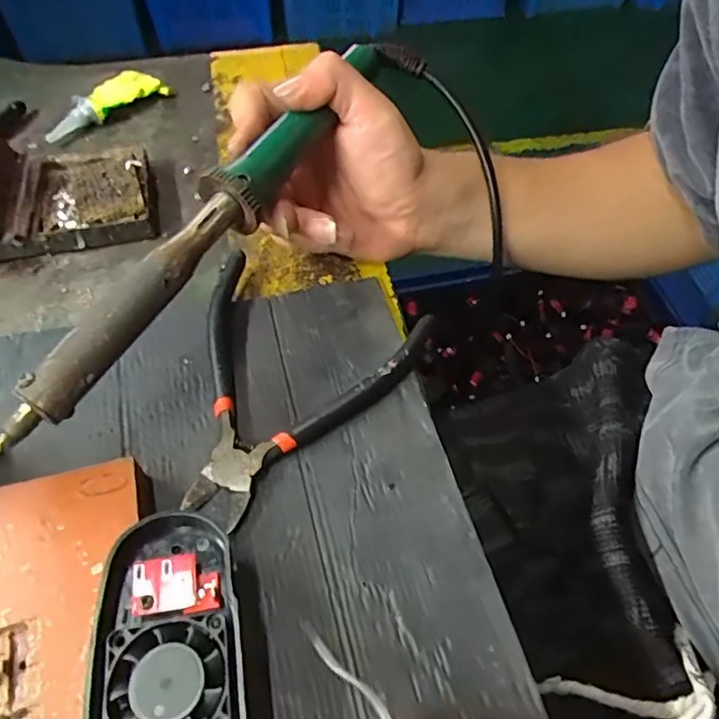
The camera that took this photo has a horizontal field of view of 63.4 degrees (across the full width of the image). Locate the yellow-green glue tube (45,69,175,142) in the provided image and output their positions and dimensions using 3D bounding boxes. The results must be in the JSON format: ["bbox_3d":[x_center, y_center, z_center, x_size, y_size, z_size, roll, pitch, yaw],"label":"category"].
[{"bbox_3d":[-0.185,-0.187,0.422,0.028,0.021,0.095,35,61,21],"label":"yellow-green glue tube"}]

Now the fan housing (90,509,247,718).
[{"bbox_3d":[-0.064,0.111,0.198,0.046,0.018,0.114,-9,56,-7],"label":"fan housing"}]

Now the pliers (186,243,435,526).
[{"bbox_3d":[-0.041,0.015,0.288,0.118,0.016,0.135,18,57,11],"label":"pliers"}]

